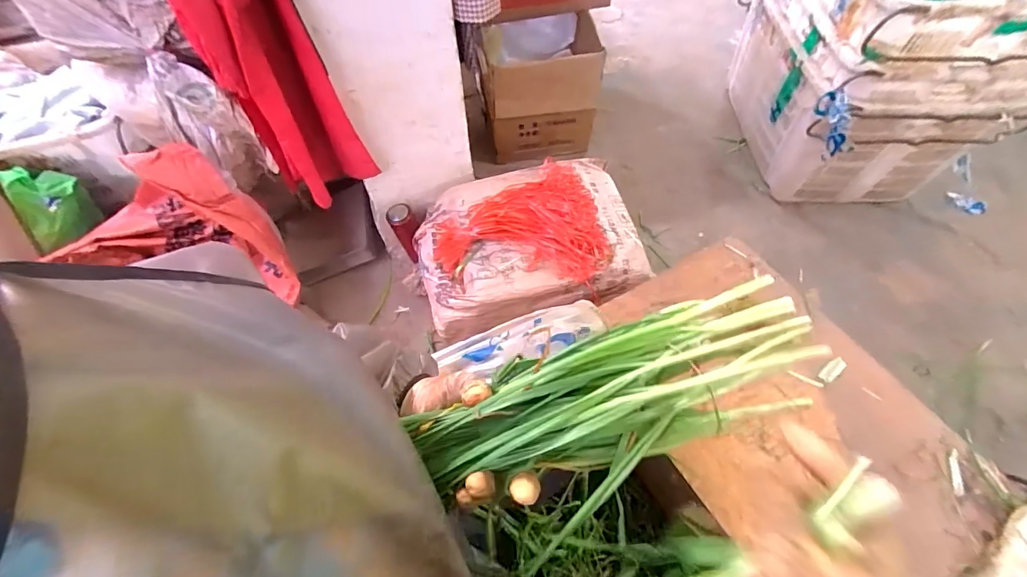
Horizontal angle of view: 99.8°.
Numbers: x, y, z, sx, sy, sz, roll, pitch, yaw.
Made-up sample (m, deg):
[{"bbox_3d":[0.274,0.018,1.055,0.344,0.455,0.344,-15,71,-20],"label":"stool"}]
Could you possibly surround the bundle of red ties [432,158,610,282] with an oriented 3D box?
[{"bbox_3d":[0.007,-0.146,0.955,0.367,0.057,0.325,-8,58,-4],"label":"bundle of red ties"}]

